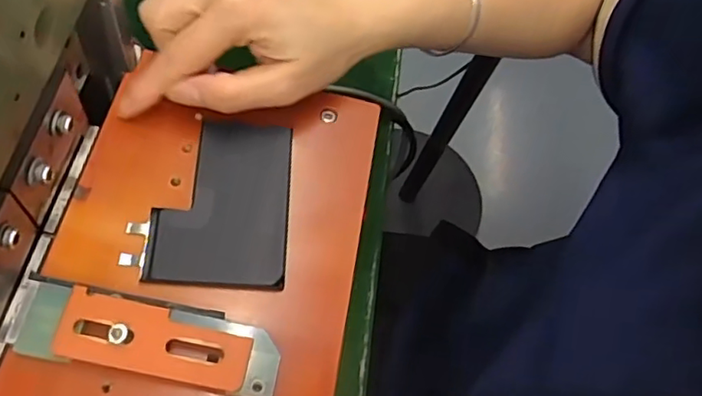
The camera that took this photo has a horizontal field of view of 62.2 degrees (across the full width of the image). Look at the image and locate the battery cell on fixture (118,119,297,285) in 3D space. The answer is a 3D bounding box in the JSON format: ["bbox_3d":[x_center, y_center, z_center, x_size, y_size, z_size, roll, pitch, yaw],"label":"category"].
[{"bbox_3d":[-0.067,-0.001,0.289,0.071,0.007,0.090,6,63,-8],"label":"battery cell on fixture"}]

